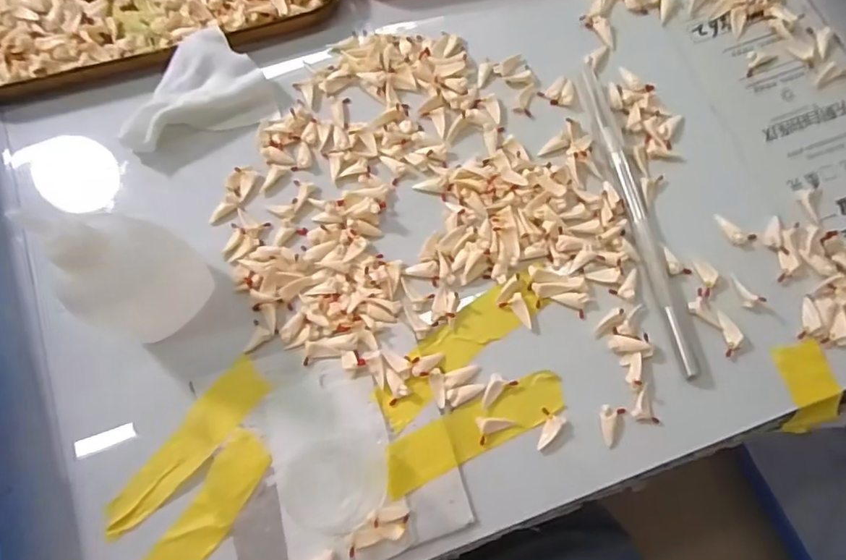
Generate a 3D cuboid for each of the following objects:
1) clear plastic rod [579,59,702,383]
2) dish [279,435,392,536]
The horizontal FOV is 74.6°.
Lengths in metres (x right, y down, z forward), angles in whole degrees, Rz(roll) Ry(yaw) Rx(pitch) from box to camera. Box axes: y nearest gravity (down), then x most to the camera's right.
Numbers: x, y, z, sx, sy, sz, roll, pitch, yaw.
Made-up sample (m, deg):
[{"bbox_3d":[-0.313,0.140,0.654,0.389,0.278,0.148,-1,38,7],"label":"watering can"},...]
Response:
[{"bbox_3d":[0.096,-0.030,0.249,0.009,0.007,0.147,-13,75,-1],"label":"clear plastic rod"},{"bbox_3d":[-0.035,0.080,0.219,0.041,0.006,0.035,-8,75,0],"label":"dish"}]

